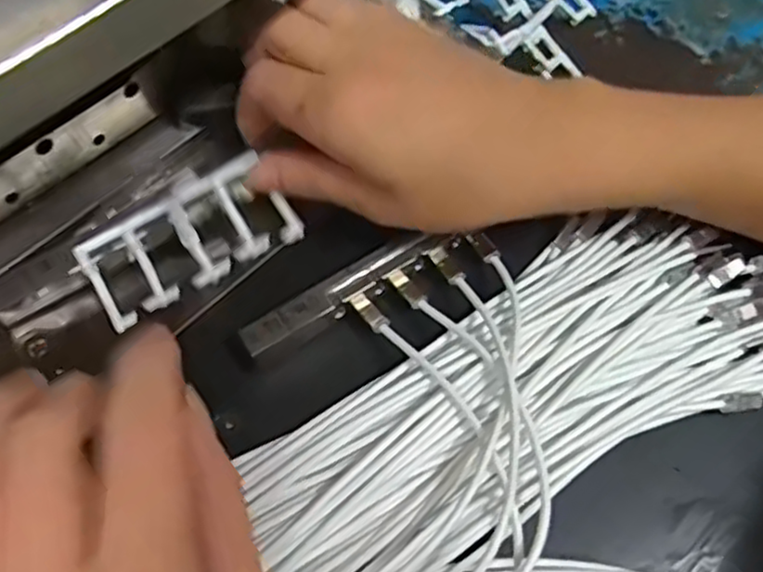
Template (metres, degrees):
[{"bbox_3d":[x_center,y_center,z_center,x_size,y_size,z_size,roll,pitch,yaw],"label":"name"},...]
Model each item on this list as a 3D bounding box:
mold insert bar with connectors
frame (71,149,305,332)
[{"bbox_3d":[-0.003,0.003,0.326,0.123,0.014,0.028,-29,71,-18],"label":"mold insert bar with connectors"},{"bbox_3d":[-0.087,-0.022,0.324,0.095,0.013,0.045,-30,94,-11],"label":"frame"}]

